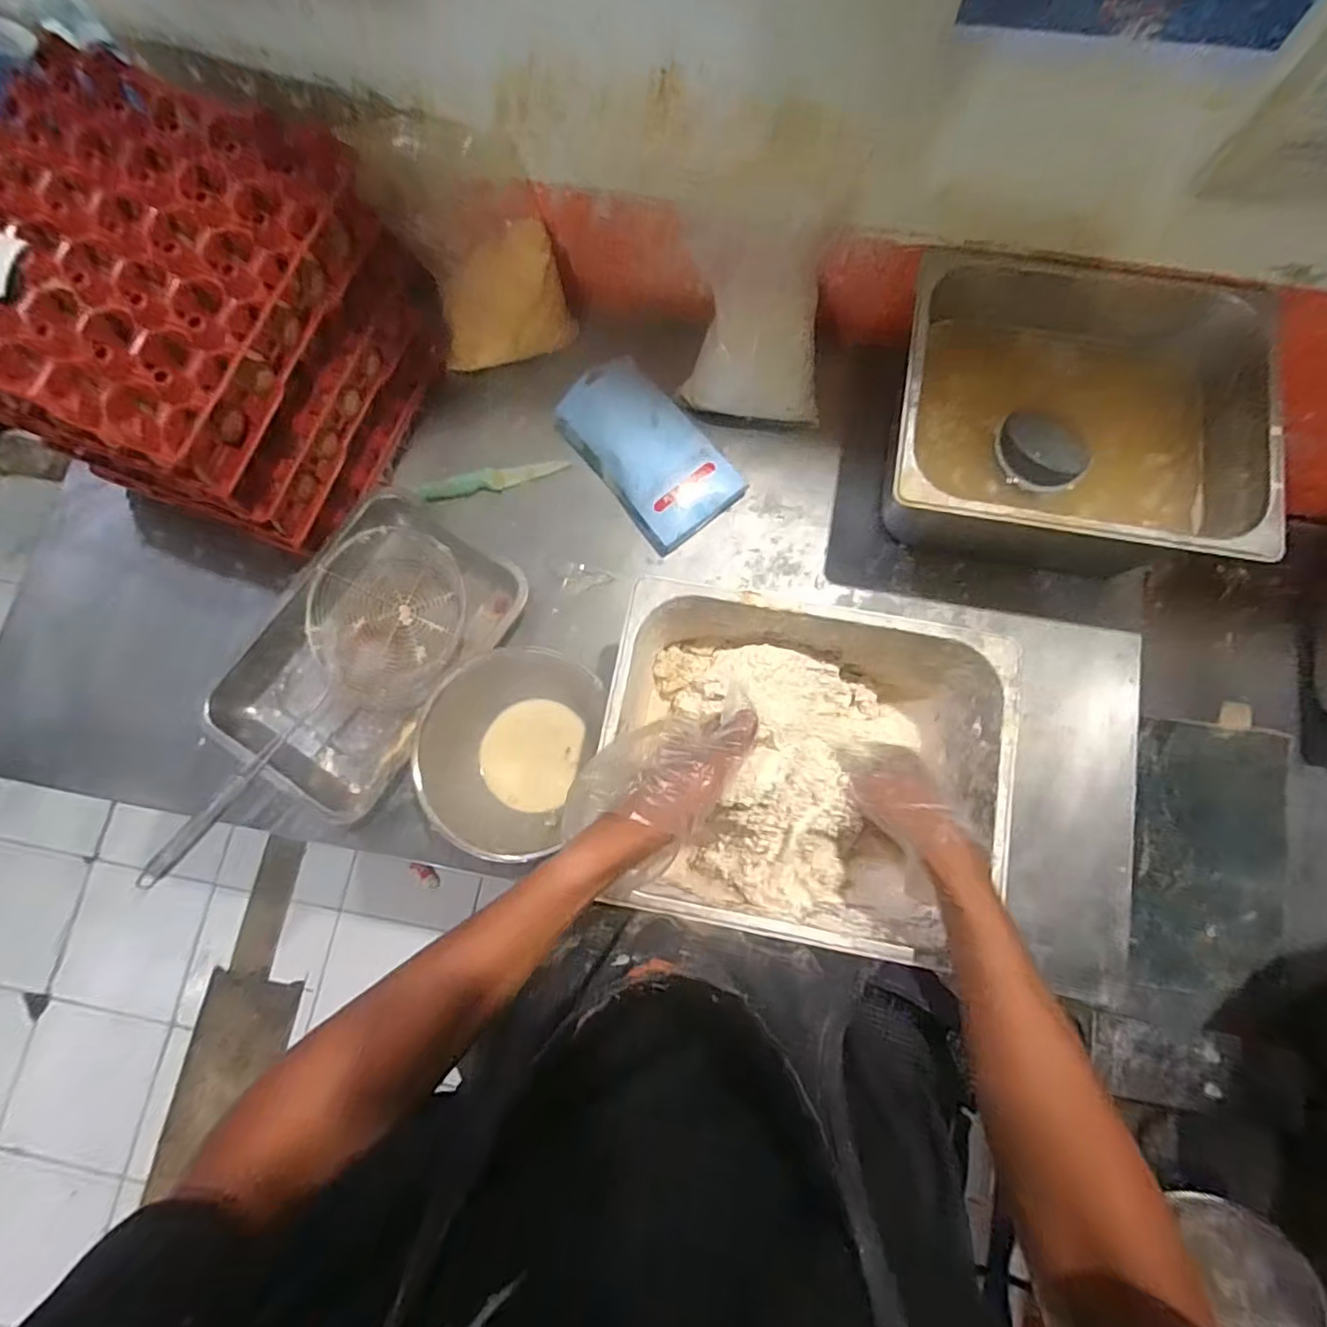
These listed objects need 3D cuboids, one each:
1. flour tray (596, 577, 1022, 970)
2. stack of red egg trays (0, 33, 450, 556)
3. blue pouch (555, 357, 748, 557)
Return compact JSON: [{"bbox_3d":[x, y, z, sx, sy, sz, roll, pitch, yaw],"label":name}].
[{"bbox_3d":[0.111,0.089,0.538,0.315,0.160,0.259,10,78,3],"label":"flour tray"},{"bbox_3d":[-0.415,-0.303,0.565,0.267,0.224,0.288,23,79,5],"label":"stack of red egg trays"},{"bbox_3d":[-0.017,-0.233,0.678,0.116,0.050,0.203,-37,80,-7],"label":"blue pouch"}]

